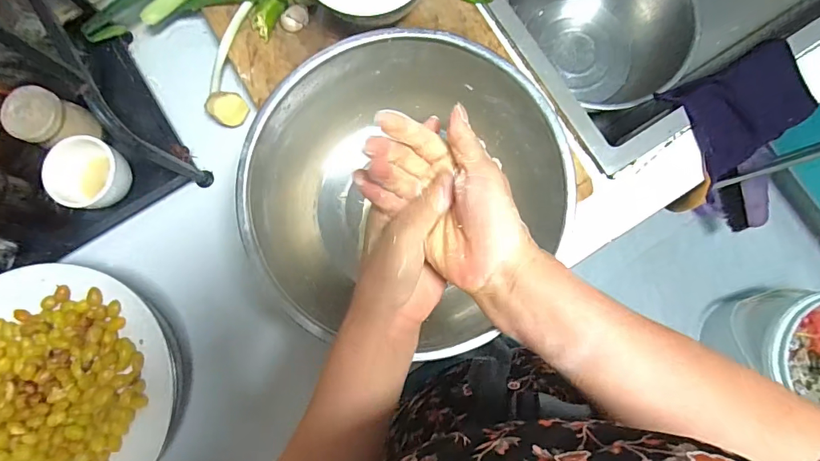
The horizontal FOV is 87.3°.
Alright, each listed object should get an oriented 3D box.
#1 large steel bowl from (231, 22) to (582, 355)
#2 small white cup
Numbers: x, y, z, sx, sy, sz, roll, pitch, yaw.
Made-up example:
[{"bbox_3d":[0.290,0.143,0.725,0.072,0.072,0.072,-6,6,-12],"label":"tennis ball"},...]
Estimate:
[{"bbox_3d":[-0.014,-0.039,0.418,0.249,0.105,0.278,36,84,4],"label":"large steel bowl"},{"bbox_3d":[-0.322,-0.055,0.442,0.060,0.056,0.068,9,83,1],"label":"small white cup"}]

